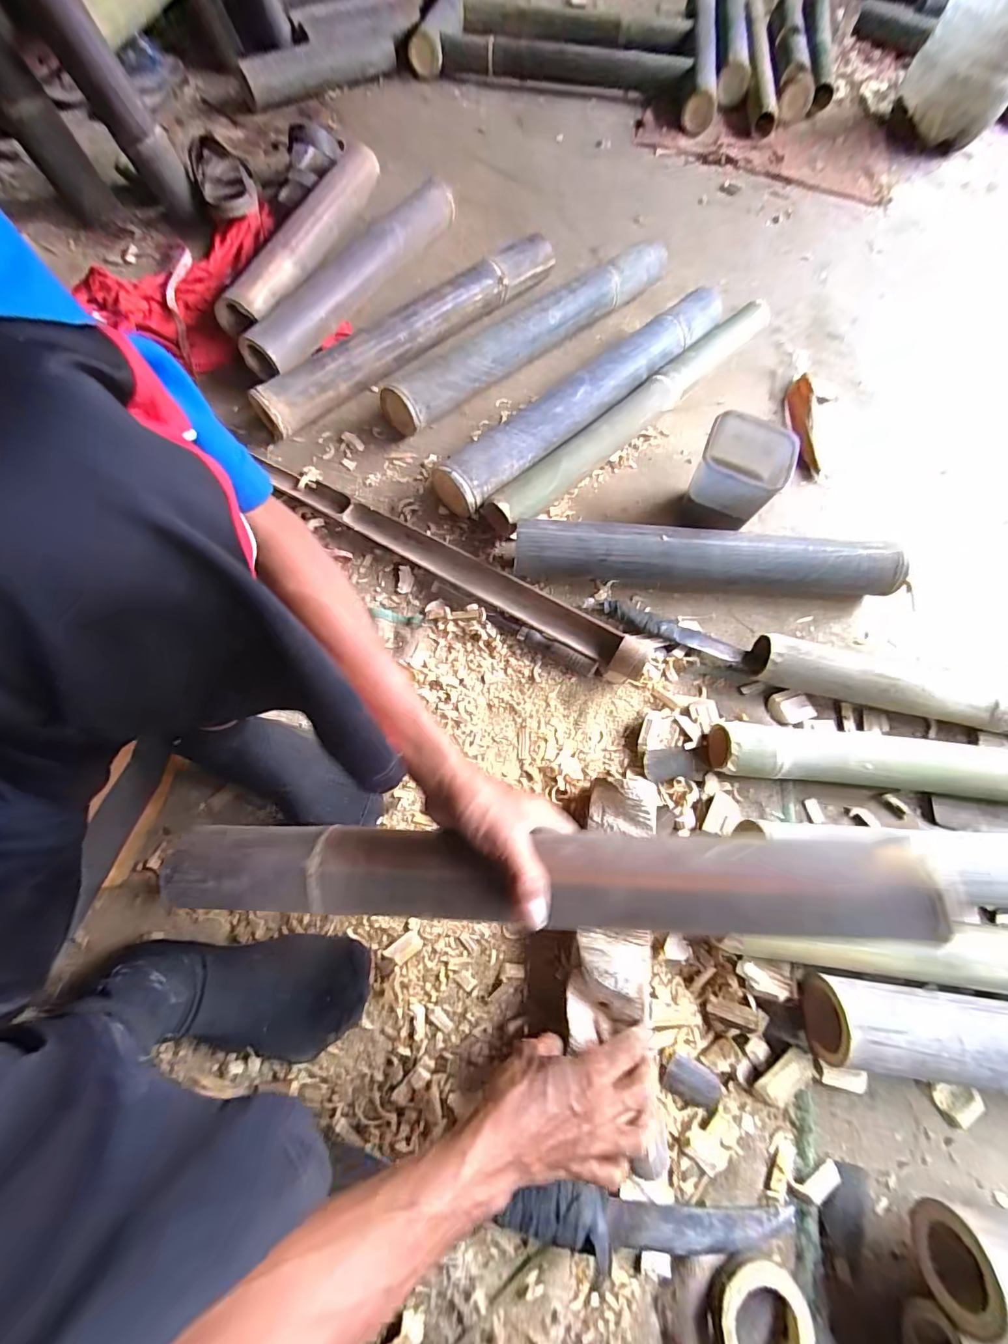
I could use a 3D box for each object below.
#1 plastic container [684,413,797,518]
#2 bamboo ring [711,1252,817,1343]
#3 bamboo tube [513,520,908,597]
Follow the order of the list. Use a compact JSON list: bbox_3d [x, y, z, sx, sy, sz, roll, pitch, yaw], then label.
[{"bbox_3d":[0.327,-0.282,0.653,0.115,0.074,0.104,31,70,9],"label":"plastic container"},{"bbox_3d":[0.216,0.543,0.398,0.077,0.033,0.073,1,68,-2],"label":"bamboo ring"},{"bbox_3d":[0.259,-0.146,0.629,0.482,0.073,0.061,6,68,0],"label":"bamboo tube"}]

